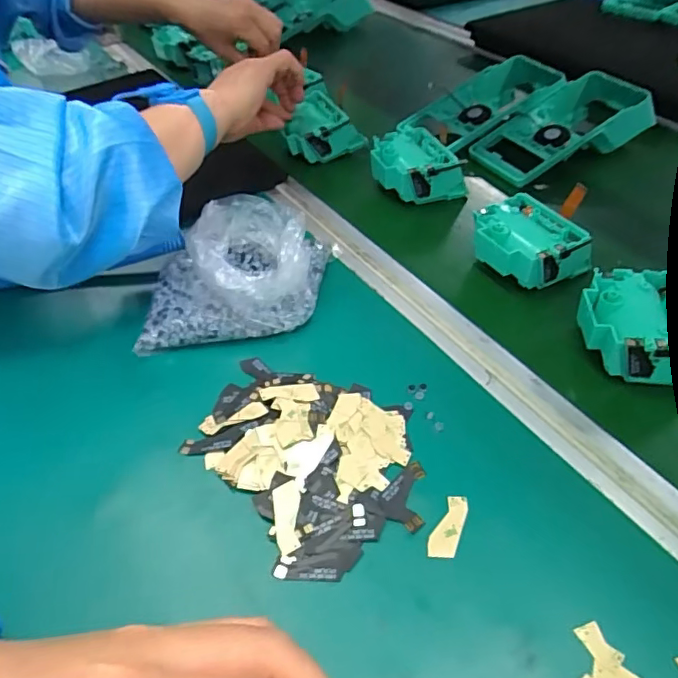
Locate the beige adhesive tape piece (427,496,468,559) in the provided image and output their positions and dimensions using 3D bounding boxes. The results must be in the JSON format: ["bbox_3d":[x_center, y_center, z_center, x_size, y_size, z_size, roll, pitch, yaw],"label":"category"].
[{"bbox_3d":[0.058,0.099,0.296,0.014,0.004,0.037,21,51,13],"label":"beige adhesive tape piece"}]

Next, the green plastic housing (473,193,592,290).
[{"bbox_3d":[0.149,-0.073,0.444,0.072,0.044,0.082,-29,50,-25],"label":"green plastic housing"}]

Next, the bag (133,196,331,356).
[{"bbox_3d":[-0.074,-0.056,0.419,0.120,0.050,0.148,4,45,6],"label":"bag"}]

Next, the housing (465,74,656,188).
[{"bbox_3d":[0.233,-0.223,0.585,0.178,0.061,0.086,-22,48,-20],"label":"housing"}]

